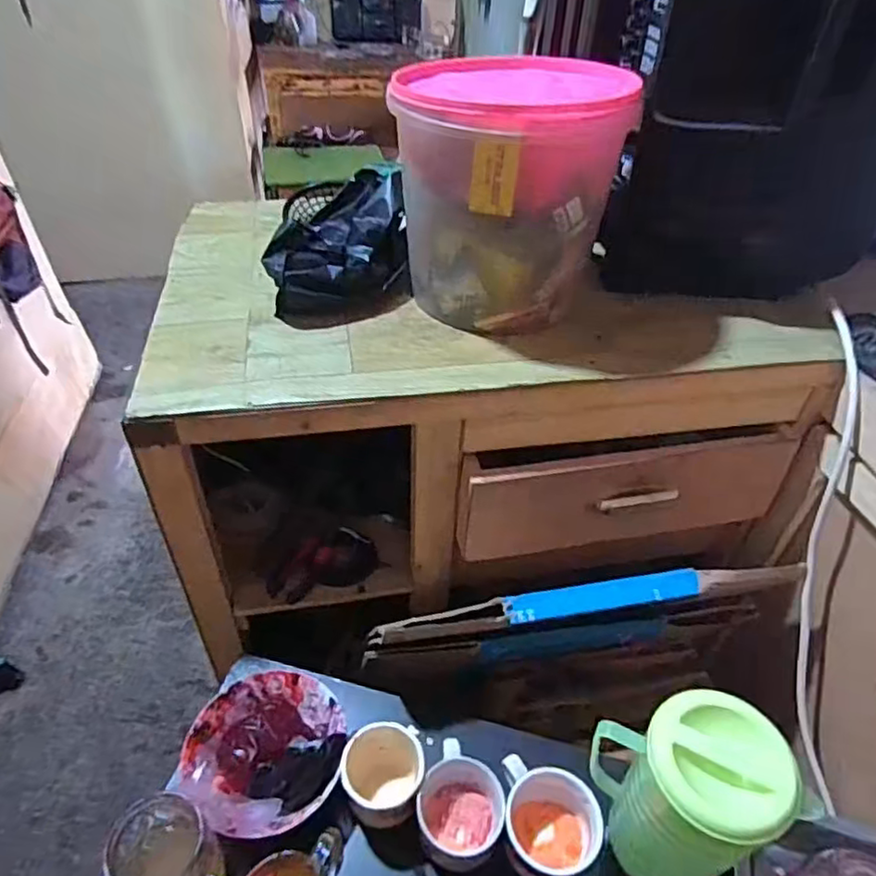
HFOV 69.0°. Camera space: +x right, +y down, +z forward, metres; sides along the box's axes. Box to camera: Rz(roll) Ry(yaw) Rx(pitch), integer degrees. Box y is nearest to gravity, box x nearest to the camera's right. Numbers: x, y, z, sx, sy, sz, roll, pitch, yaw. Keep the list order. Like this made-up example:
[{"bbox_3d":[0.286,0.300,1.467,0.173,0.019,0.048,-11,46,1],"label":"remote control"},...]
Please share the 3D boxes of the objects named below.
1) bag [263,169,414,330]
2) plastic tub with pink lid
[{"bbox_3d":[-0.119,-0.232,0.780,0.163,0.110,0.177,-5,43,-6],"label":"bag"},{"bbox_3d":[0.086,-0.282,0.740,0.213,0.239,0.235,28,50,27],"label":"plastic tub with pink lid"}]

